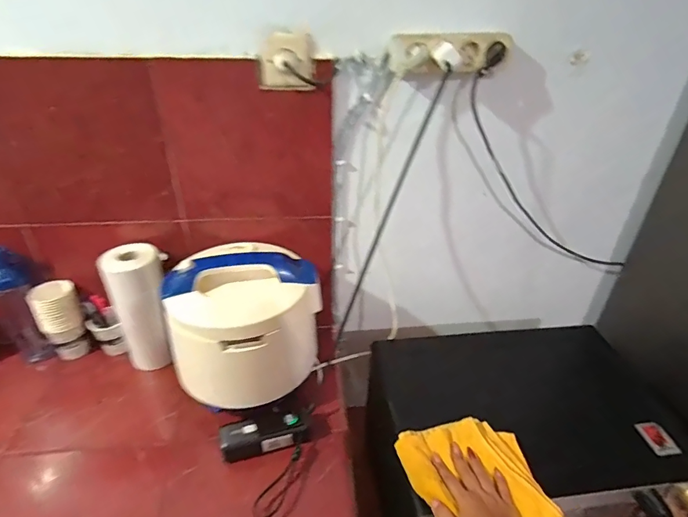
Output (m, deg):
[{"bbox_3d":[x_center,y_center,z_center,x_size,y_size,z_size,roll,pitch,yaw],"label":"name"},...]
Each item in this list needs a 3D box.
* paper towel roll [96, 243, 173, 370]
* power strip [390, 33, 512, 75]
[{"bbox_3d":[-0.412,0.102,0.877,0.109,0.257,0.086,-15,37,-24],"label":"paper towel roll"},{"bbox_3d":[0.178,-0.338,0.700,0.200,0.059,0.035,-1,33,-5],"label":"power strip"}]

